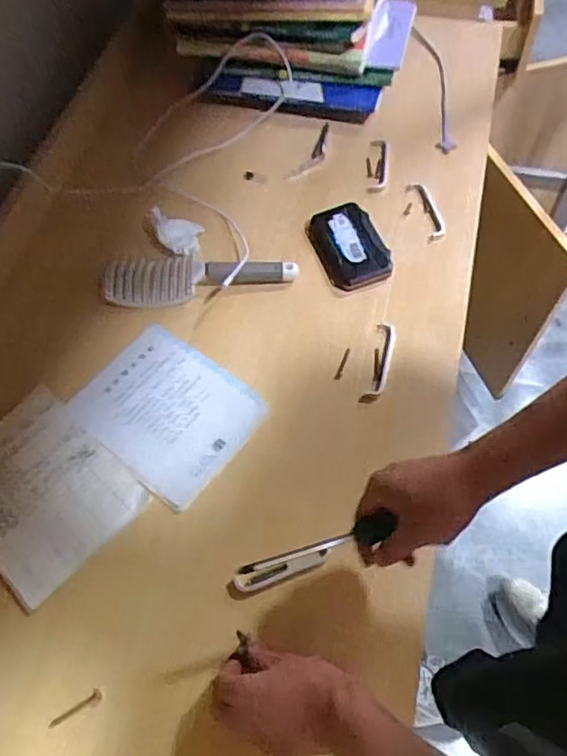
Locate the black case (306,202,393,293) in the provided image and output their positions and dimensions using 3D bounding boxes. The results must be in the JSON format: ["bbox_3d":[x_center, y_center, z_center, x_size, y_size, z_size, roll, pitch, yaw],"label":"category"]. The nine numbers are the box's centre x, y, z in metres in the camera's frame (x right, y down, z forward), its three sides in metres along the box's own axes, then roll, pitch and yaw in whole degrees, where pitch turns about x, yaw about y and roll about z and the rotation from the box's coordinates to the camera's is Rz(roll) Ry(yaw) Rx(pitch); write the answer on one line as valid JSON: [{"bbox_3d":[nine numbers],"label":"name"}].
[{"bbox_3d":[0.083,-0.174,0.753,0.080,0.028,0.129,-16,62,-7],"label":"black case"}]

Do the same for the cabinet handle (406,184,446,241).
[{"bbox_3d":[0.192,-0.225,0.786,0.025,0.009,0.102,-12,62,-5],"label":"cabinet handle"}]

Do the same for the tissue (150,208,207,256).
[{"bbox_3d":[-0.135,-0.194,0.765,0.058,0.037,0.056,-18,63,-8],"label":"tissue"}]

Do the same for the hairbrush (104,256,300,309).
[{"bbox_3d":[-0.103,-0.131,0.735,0.232,0.033,0.067,-7,62,-2],"label":"hairbrush"}]

